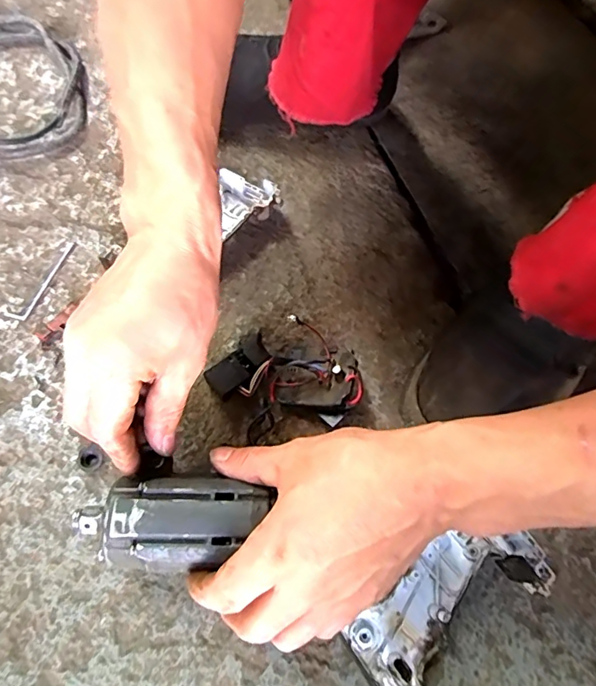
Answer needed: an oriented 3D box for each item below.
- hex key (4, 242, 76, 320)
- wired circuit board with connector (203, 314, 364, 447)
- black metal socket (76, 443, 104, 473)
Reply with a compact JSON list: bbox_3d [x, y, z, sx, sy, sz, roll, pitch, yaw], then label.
[{"bbox_3d":[-0.227,-0.058,0.432,0.019,0.004,0.088,21,65,6],"label":"hex key"},{"bbox_3d":[-0.012,0.027,0.383,0.106,0.045,0.089,-15,66,-11],"label":"wired circuit board with connector"},{"bbox_3d":[-0.156,0.087,0.363,0.018,0.008,0.018,2,64,-3],"label":"black metal socket"}]

